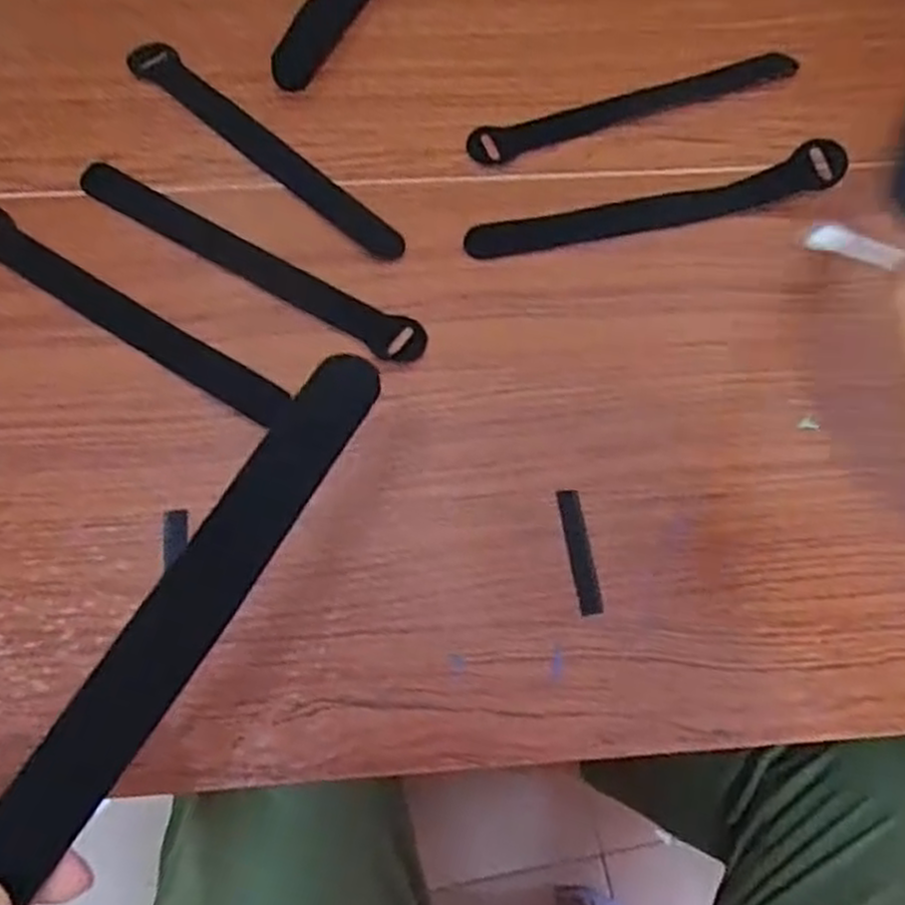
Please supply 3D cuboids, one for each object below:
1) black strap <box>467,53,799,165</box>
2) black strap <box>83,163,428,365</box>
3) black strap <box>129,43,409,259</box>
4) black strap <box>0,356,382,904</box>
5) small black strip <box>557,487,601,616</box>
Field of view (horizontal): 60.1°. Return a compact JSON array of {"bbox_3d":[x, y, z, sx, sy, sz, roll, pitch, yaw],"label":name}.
[{"bbox_3d":[0.102,-0.196,0.440,0.196,0.010,0.026,-20,68,-9],"label":"black strap"},{"bbox_3d":[-0.103,-0.096,0.393,0.206,0.009,0.024,30,69,12],"label":"black strap"},{"bbox_3d":[-0.104,-0.165,0.419,0.205,0.004,0.023,42,72,16],"label":"black strap"},{"bbox_3d":[-0.072,0.047,0.204,0.021,0.007,0.180,38,68,-16],"label":"black strap"},{"bbox_3d":[0.054,0.041,0.332,0.009,0.004,0.054,-7,66,-4],"label":"small black strip"}]

